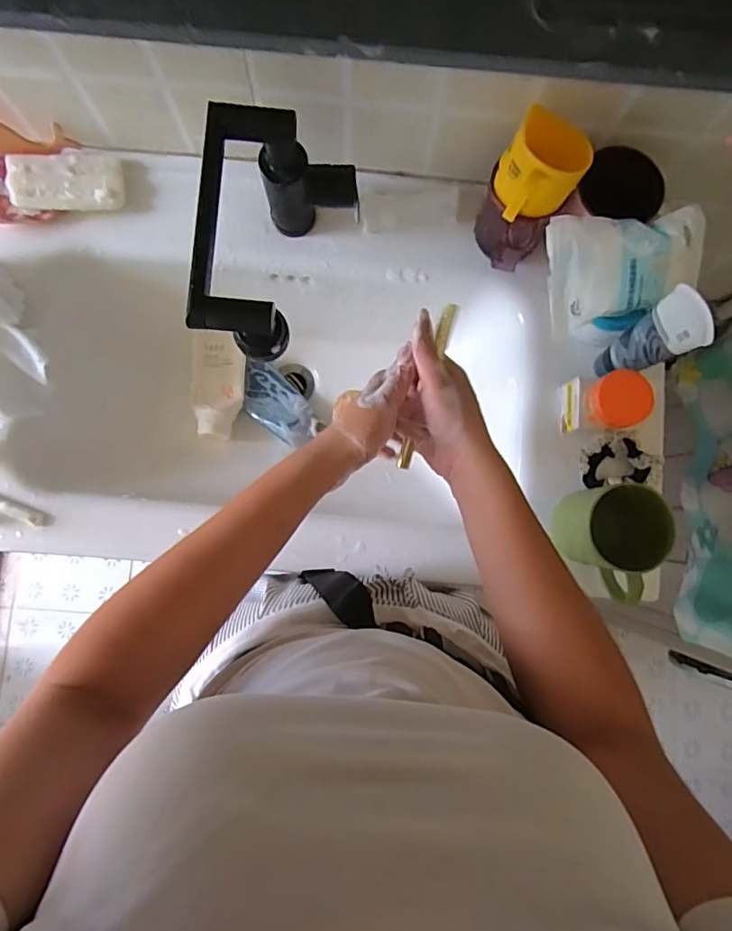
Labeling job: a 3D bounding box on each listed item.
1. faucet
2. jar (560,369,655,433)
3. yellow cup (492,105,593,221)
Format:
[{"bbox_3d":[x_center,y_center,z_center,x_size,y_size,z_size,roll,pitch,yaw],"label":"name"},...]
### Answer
[{"bbox_3d":[-0.081,-0.204,0.511,0.131,0.168,0.222,7,84,-1],"label":"faucet"},{"bbox_3d":[0.255,-0.065,0.563,0.063,0.087,0.057,3,84,-1],"label":"jar"},{"bbox_3d":[0.162,-0.274,0.493,0.072,0.062,0.078,32,84,2],"label":"yellow cup"}]

